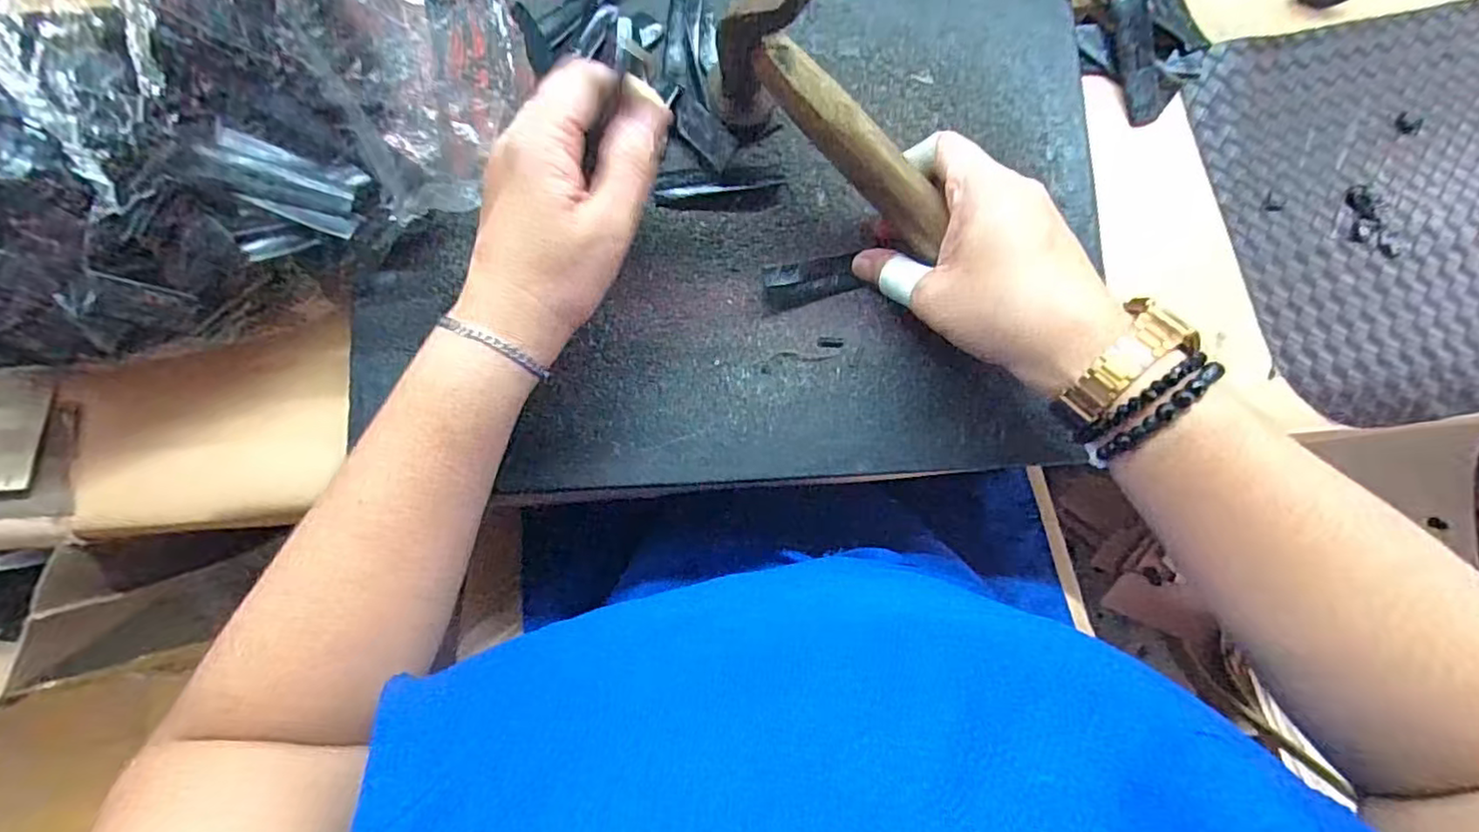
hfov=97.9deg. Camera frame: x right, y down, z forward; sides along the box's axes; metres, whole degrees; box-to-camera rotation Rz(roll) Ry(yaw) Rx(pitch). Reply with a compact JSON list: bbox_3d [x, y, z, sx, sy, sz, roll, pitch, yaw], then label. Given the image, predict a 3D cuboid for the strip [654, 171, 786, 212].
[{"bbox_3d":[-0.011,-0.124,0.352,0.068,0.004,0.021,-1,82,0],"label":"strip"}]

